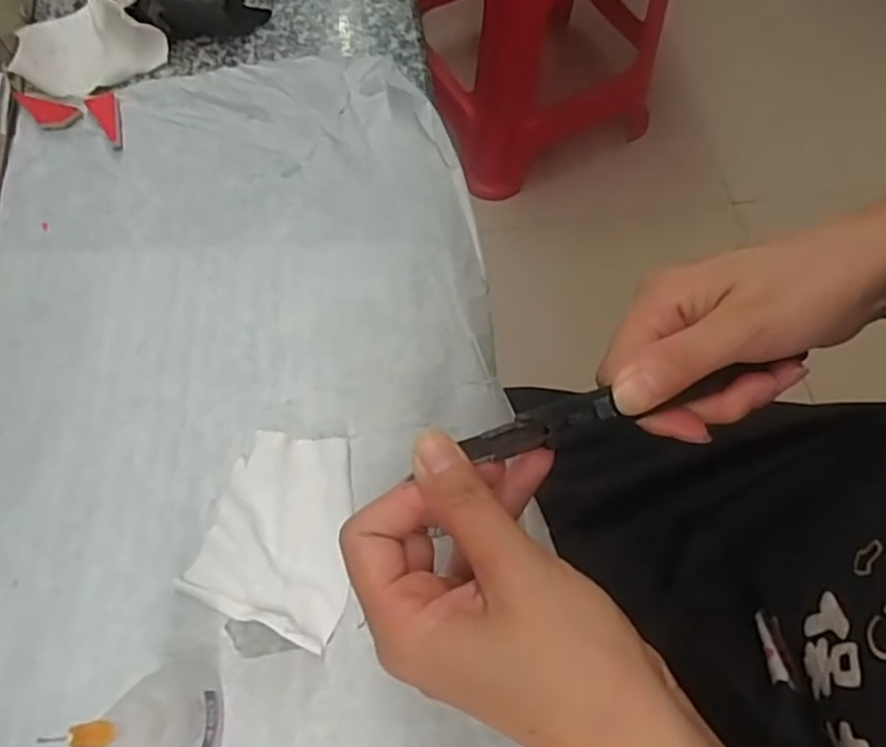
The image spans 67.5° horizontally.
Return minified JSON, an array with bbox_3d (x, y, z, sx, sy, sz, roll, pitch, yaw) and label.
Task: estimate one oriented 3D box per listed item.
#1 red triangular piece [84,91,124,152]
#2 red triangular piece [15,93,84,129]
[{"bbox_3d":[-0.173,-0.134,0.346,0.015,0.008,0.038,-33,70,-14],"label":"red triangular piece"},{"bbox_3d":[-0.208,-0.138,0.347,0.033,0.004,0.016,22,86,2],"label":"red triangular piece"}]

